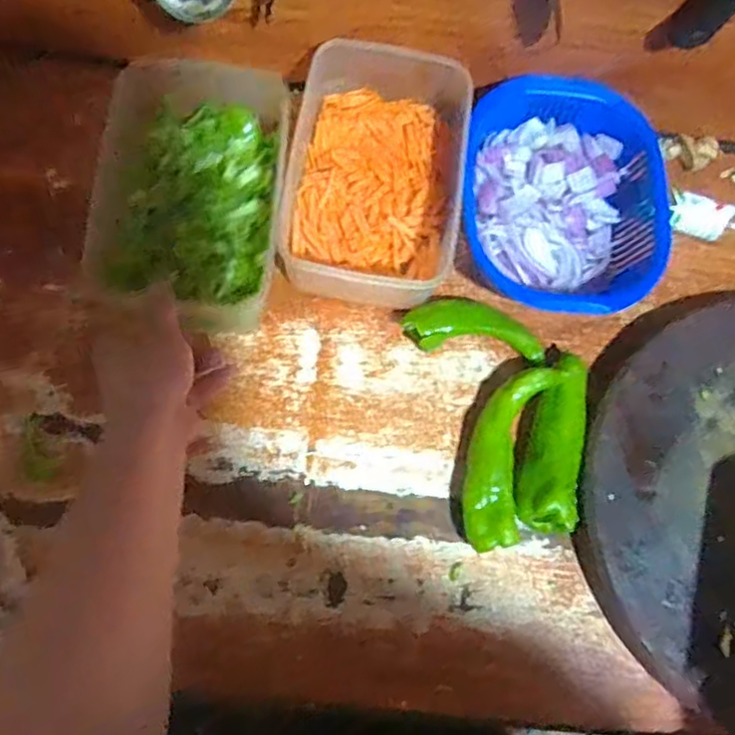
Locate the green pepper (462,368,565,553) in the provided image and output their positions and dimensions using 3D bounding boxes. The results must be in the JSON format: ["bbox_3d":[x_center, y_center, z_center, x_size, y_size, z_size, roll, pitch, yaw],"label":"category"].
[{"bbox_3d":[0.113,0.074,0.543,0.058,0.046,0.154,14,73,1],"label":"green pepper"}]

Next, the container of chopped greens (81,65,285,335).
[{"bbox_3d":[-0.146,-0.143,0.554,0.143,0.072,0.216,5,76,0],"label":"container of chopped greens"}]

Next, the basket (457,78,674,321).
[{"bbox_3d":[0.171,-0.151,0.596,0.175,0.058,0.211,10,73,-3],"label":"basket"}]

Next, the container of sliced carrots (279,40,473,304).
[{"bbox_3d":[0.005,-0.180,0.588,0.157,0.067,0.220,8,73,-1],"label":"container of sliced carrots"}]

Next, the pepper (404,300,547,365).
[{"bbox_3d":[0.094,-0.035,0.581,0.124,0.027,0.050,7,73,-4],"label":"pepper"}]

